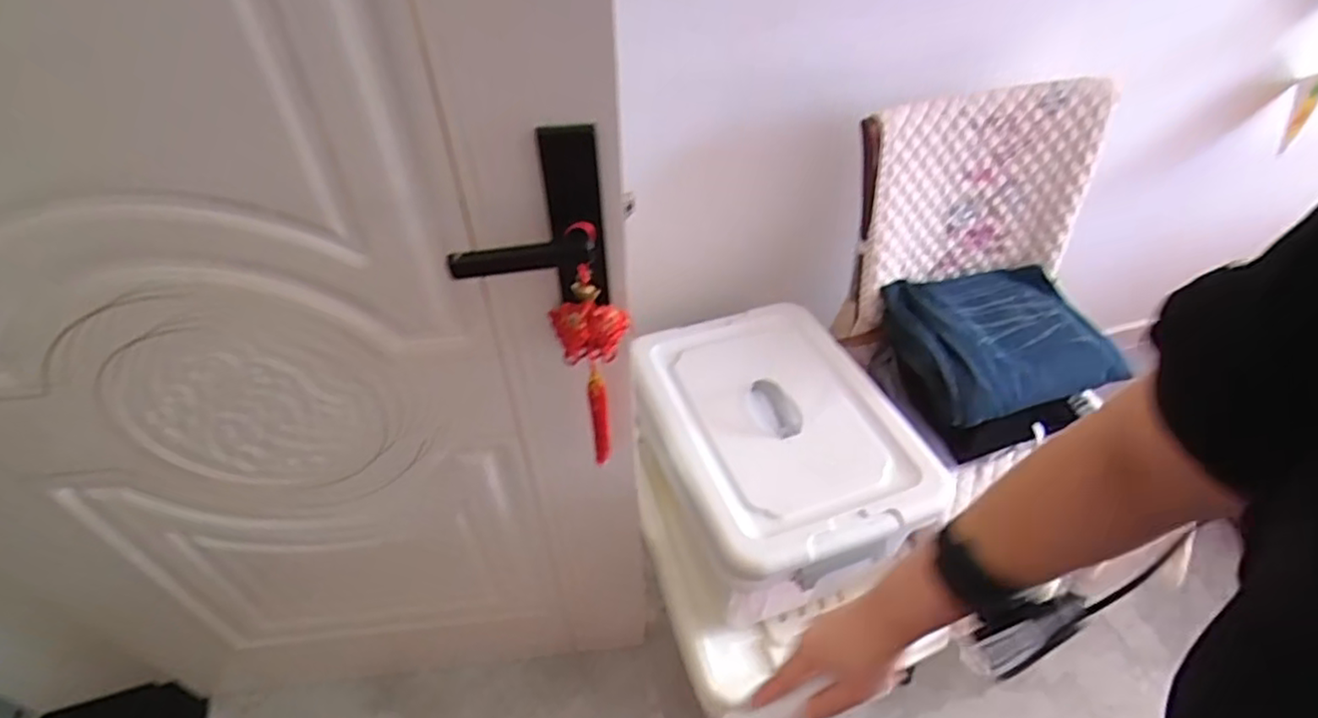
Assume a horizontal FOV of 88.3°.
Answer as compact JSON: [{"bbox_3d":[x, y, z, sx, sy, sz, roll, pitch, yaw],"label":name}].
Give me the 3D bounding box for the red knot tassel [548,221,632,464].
[{"bbox_3d":[-0.063,-0.003,0.654,0.067,0.302,0.022,-1,47,-1],"label":"red knot tassel"}]

